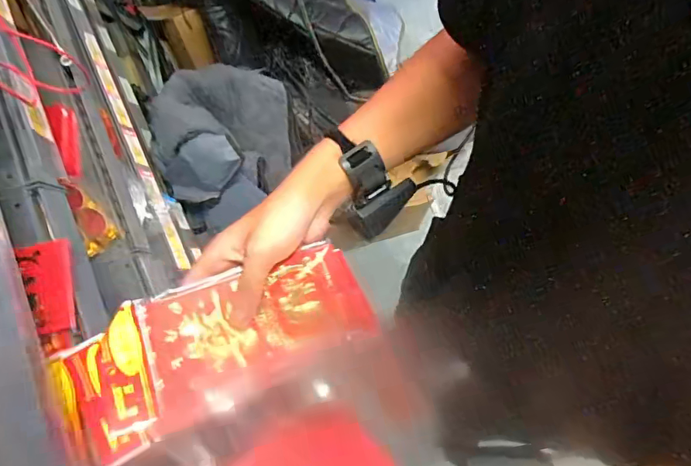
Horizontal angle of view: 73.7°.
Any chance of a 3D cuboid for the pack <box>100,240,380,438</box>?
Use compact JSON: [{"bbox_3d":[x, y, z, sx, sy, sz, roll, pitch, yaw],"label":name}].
[{"bbox_3d":[-0.087,0.078,0.376,0.209,0.015,0.099,-19,73,-16],"label":"pack"}]

